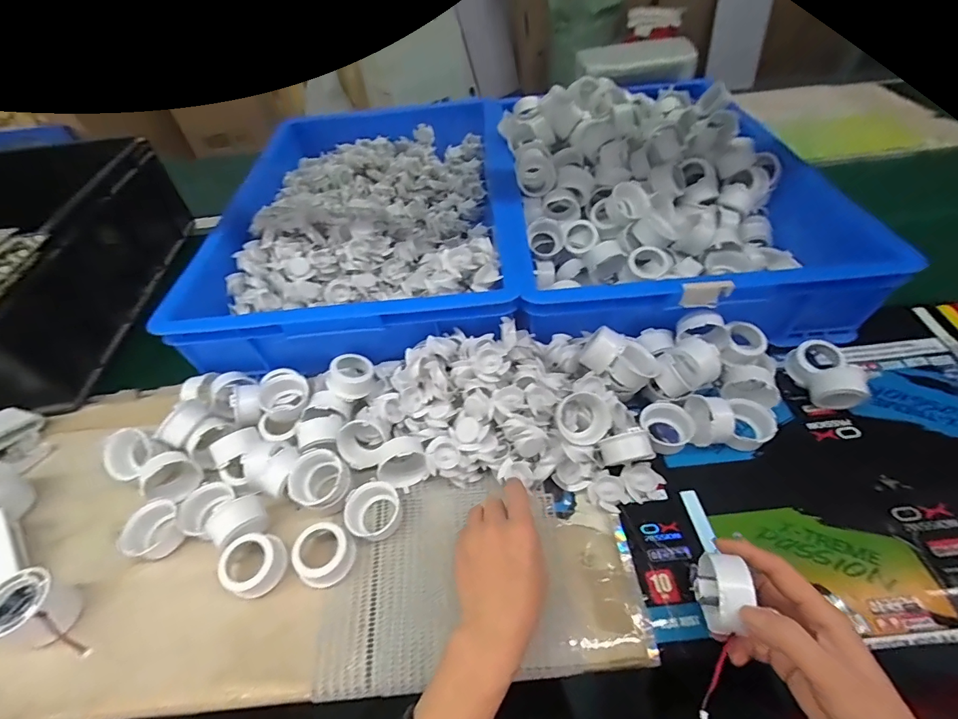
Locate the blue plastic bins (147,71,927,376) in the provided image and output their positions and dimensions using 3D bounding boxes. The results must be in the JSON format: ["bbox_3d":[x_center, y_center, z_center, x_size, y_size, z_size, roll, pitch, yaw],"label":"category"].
[{"bbox_3d":[0.037,-0.260,0.664,0.804,0.139,0.592,-5,49,1],"label":"blue plastic bins"}]

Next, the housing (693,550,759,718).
[{"bbox_3d":[0.173,0.198,0.315,0.032,0.038,0.104,11,79,15],"label":"housing"}]

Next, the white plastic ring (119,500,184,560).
[{"bbox_3d":[-0.325,0.172,0.432,0.052,0.023,0.058,-27,52,-17],"label":"white plastic ring"}]

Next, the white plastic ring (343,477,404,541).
[{"bbox_3d":[-0.104,0.152,0.430,0.053,0.030,0.052,-3,49,3],"label":"white plastic ring"}]

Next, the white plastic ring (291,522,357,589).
[{"bbox_3d":[-0.145,0.183,0.402,0.051,0.031,0.050,-3,49,3],"label":"white plastic ring"}]

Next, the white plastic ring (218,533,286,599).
[{"bbox_3d":[-0.208,0.191,0.401,0.049,0.032,0.047,-3,49,3],"label":"white plastic ring"}]

